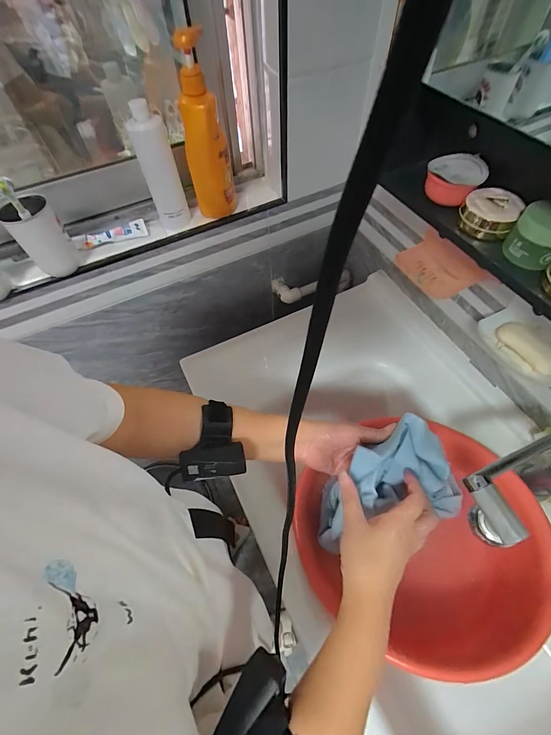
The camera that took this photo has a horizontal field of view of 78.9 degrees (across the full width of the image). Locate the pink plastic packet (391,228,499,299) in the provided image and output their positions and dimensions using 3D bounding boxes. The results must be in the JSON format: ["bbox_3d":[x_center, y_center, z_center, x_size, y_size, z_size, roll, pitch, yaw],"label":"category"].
[{"bbox_3d":[0.299,-0.176,0.604,0.083,0.018,0.150,-47,63,24],"label":"pink plastic packet"}]

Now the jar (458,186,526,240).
[{"bbox_3d":[0.287,-0.207,0.451,0.067,0.037,0.062,-1,58,2],"label":"jar"}]

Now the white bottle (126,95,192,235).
[{"bbox_3d":[-0.208,-0.354,0.613,0.060,0.194,0.065,-25,61,-13],"label":"white bottle"}]

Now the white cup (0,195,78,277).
[{"bbox_3d":[-0.385,-0.213,0.556,0.069,0.125,0.069,-1,58,2],"label":"white cup"}]

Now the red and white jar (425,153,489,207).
[{"bbox_3d":[0.254,-0.269,0.479,0.074,0.038,0.067,27,63,18],"label":"red and white jar"}]

